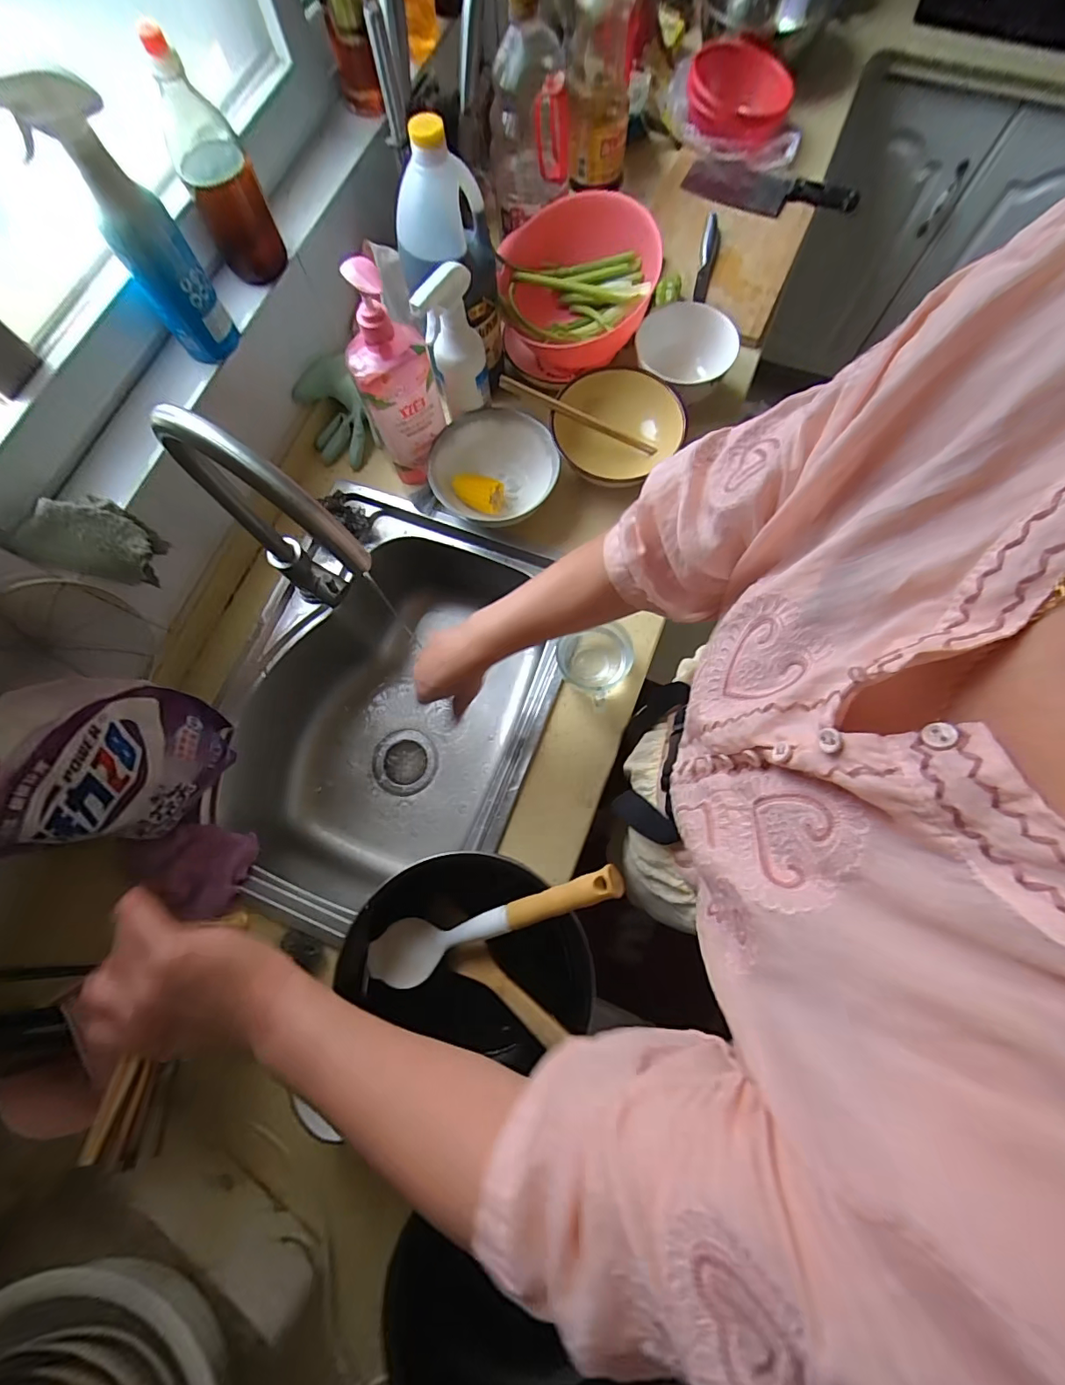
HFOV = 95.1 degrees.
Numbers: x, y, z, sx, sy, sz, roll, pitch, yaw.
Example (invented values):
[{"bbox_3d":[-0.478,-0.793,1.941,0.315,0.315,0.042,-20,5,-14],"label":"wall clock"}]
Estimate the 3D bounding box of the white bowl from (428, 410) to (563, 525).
[{"bbox_3d":[-0.053,-0.313,0.687,0.171,0.063,0.162,0,76,2],"label":"white bowl"}]

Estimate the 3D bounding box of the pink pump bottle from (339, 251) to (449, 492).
[{"bbox_3d":[-0.166,-0.376,0.600,0.093,0.255,0.061,-13,76,-2],"label":"pink pump bottle"}]

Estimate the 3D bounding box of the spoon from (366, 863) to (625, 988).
[{"bbox_3d":[-0.041,0.224,0.469,0.281,0.037,0.055,-27,75,19],"label":"spoon"}]

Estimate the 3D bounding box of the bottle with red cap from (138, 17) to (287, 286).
[{"bbox_3d":[-0.318,-0.522,0.494,0.069,0.170,0.057,-30,77,-6],"label":"bottle with red cap"}]

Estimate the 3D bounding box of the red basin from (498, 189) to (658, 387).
[{"bbox_3d":[0.062,-0.573,0.701,0.209,0.160,0.209,0,76,2],"label":"red basin"}]

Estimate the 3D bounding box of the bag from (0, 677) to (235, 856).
[{"bbox_3d":[-0.442,0.087,0.502,0.059,0.247,0.203,39,80,10],"label":"bag"}]

